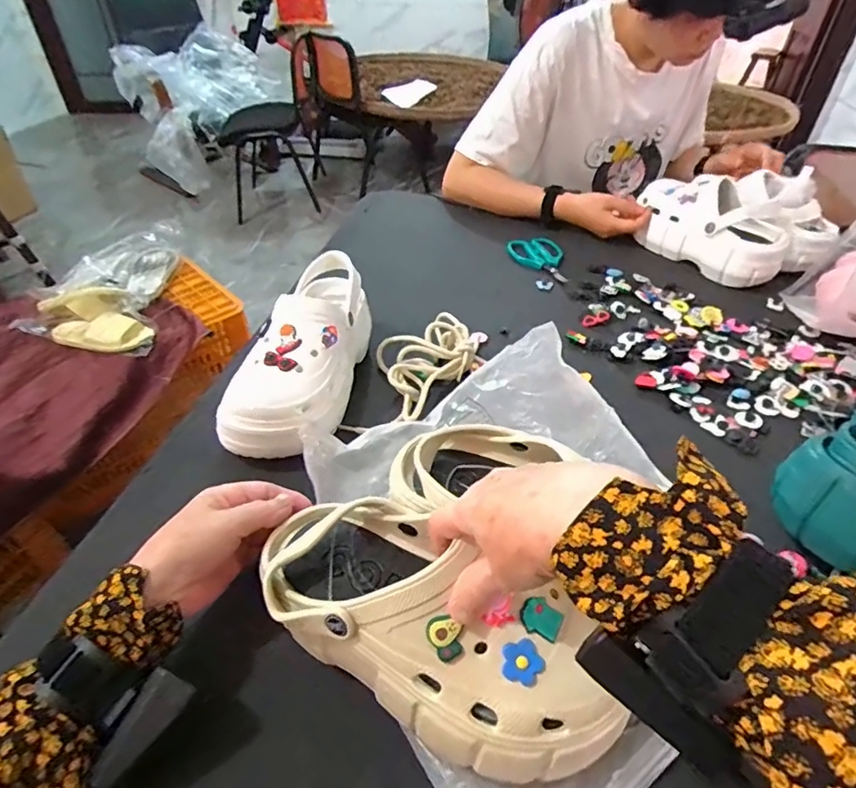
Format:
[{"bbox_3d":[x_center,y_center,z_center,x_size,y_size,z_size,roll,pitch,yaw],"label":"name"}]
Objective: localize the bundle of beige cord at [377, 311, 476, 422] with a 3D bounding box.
[{"bbox_3d":[0.000,-0.044,0.617,0.138,0.041,0.103,-29,50,-28],"label":"bundle of beige cord"}]

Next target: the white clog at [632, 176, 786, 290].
[{"bbox_3d":[0.435,-0.266,0.821,0.093,0.106,0.237,-32,51,-31],"label":"white clog"}]

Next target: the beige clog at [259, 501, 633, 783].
[{"bbox_3d":[-0.001,0.144,0.342,0.249,0.097,0.104,22,46,20],"label":"beige clog"}]

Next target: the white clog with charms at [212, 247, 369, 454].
[{"bbox_3d":[-0.124,-0.048,0.557,0.094,0.099,0.255,9,43,9],"label":"white clog with charms"}]

